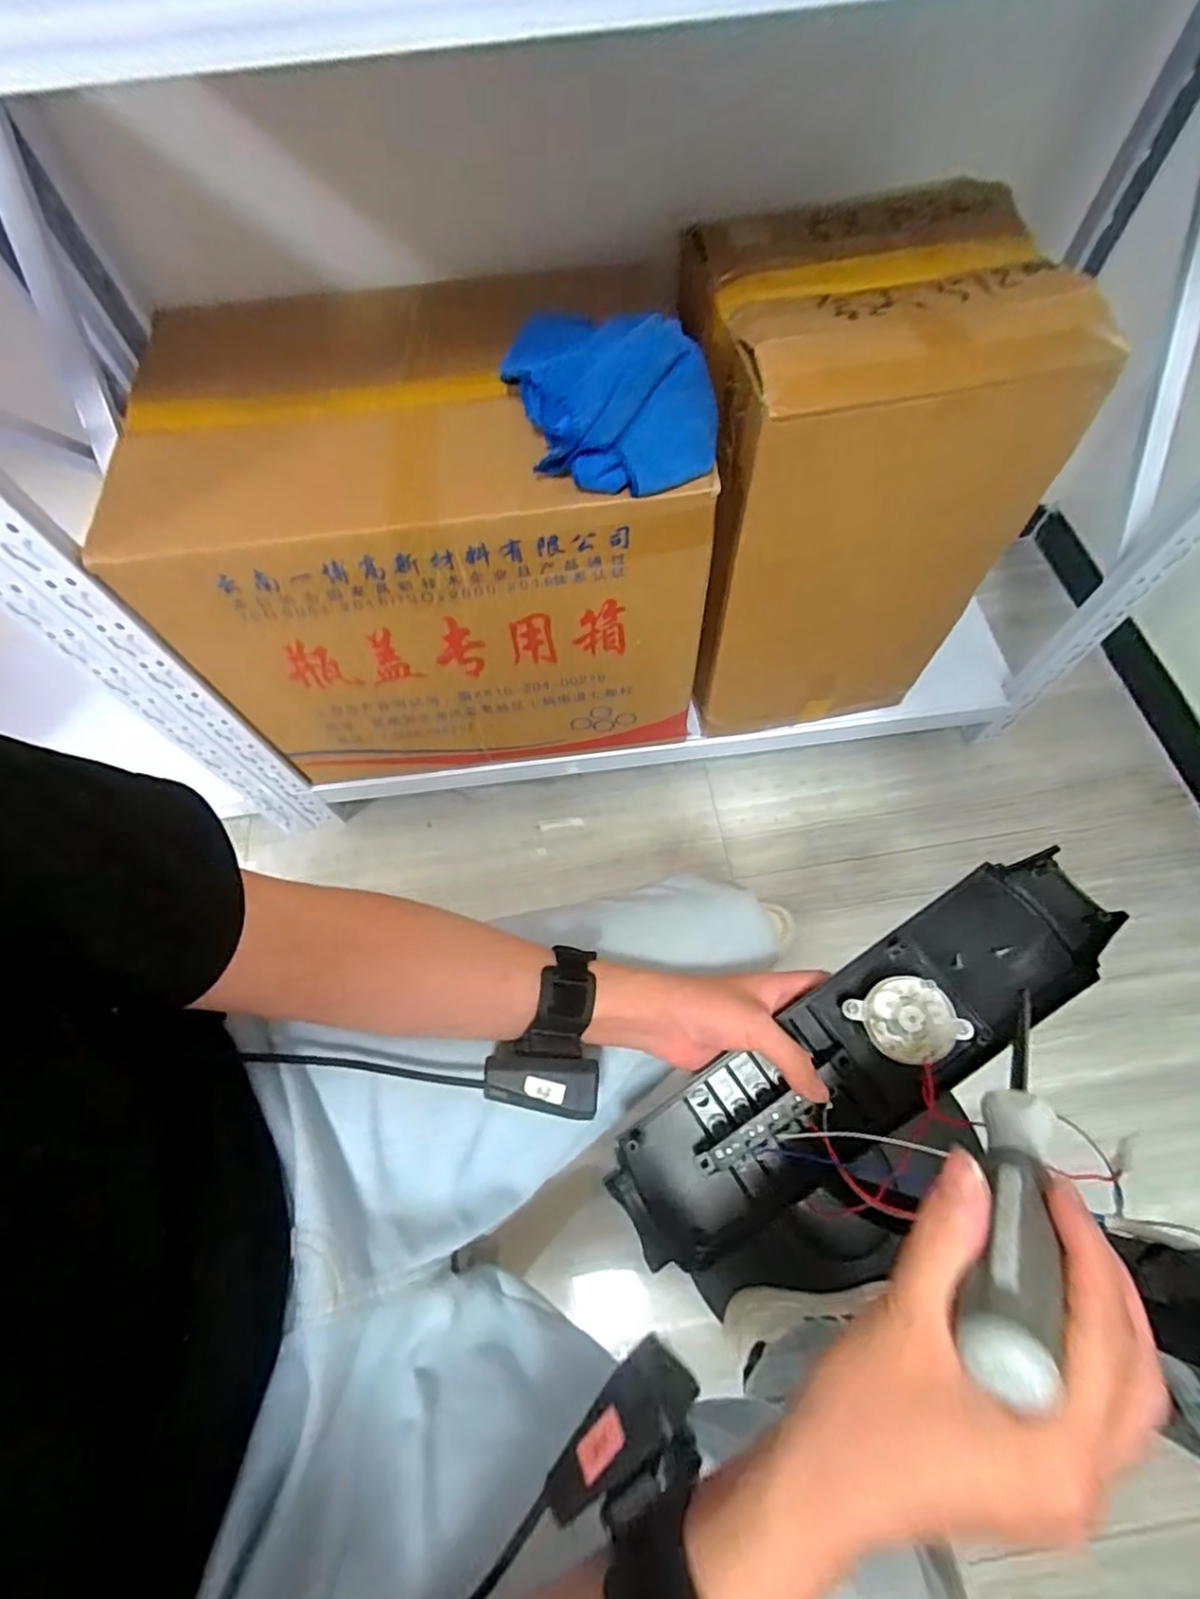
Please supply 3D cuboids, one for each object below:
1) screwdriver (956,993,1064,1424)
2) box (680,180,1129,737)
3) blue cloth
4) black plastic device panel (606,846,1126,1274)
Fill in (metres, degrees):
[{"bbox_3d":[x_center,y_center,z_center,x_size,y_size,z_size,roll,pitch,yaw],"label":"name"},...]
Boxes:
[{"bbox_3d":[0.168,0.141,0.254,0.023,0.024,0.168,35,36,17],"label":"screwdriver"},{"bbox_3d":[0.276,-0.358,0.801,0.324,0.525,0.283,-7,65,-1],"label":"box"},{"bbox_3d":[0.005,-0.379,0.577,0.159,0.080,0.203,-18,65,-6],"label":"blue cloth"},{"bbox_3d":[0.164,0.159,0.402,0.352,0.052,0.093,-36,68,-2],"label":"black plastic device panel"}]

